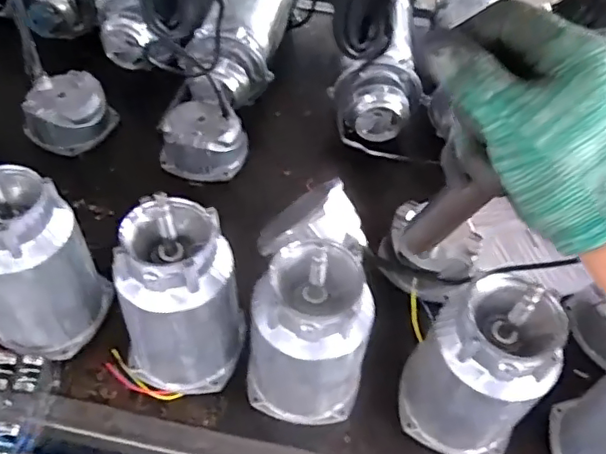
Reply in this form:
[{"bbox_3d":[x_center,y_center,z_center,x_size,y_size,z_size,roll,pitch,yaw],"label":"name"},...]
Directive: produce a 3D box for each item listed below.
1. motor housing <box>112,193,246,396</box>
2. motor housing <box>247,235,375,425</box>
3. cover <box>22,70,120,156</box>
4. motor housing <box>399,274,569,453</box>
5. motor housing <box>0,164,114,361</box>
[{"bbox_3d":[-0.133,0.085,0.615,0.132,0.226,0.115,-5,52,-9],"label":"motor housing"},{"bbox_3d":[0.011,0.117,0.603,0.127,0.227,0.110,15,52,7],"label":"motor housing"},{"bbox_3d":[-0.383,-0.182,0.928,0.134,0.082,0.134,-22,56,-20],"label":"cover"},{"bbox_3d":[0.178,0.151,0.581,0.107,0.234,0.106,2,51,-3],"label":"motor housing"},{"bbox_3d":[-0.305,0.046,0.637,0.109,0.216,0.126,25,54,14],"label":"motor housing"}]

